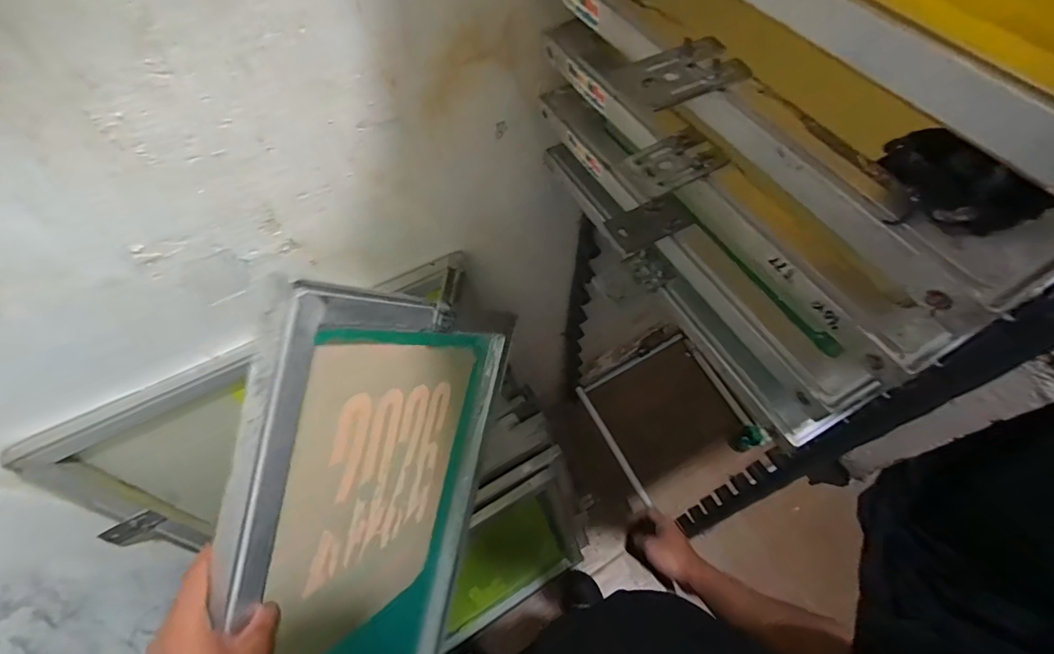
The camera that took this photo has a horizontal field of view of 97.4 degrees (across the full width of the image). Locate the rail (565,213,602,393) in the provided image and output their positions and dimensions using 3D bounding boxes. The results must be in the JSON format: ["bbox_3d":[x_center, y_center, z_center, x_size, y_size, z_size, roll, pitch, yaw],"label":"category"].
[{"bbox_3d":[0.125,-0.002,1.134,0.050,0.681,0.048,-7,60,-2],"label":"rail"}]

